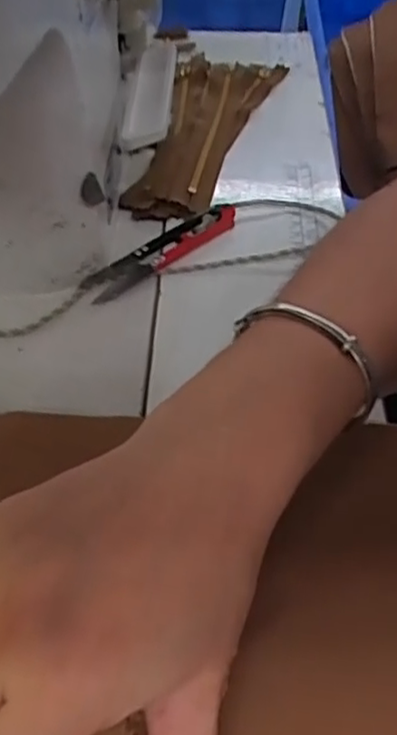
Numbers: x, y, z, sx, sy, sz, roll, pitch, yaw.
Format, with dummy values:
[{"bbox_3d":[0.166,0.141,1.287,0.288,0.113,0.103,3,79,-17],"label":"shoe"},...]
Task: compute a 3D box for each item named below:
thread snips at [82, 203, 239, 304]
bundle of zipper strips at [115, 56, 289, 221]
[{"bbox_3d":[-0.021,-0.069,0.378,0.097,0.010,0.025,-32,55,-27],"label":"thread snips"},{"bbox_3d":[0.005,-0.175,0.480,0.078,0.013,0.221,9,48,8],"label":"bundle of zipper strips"}]

